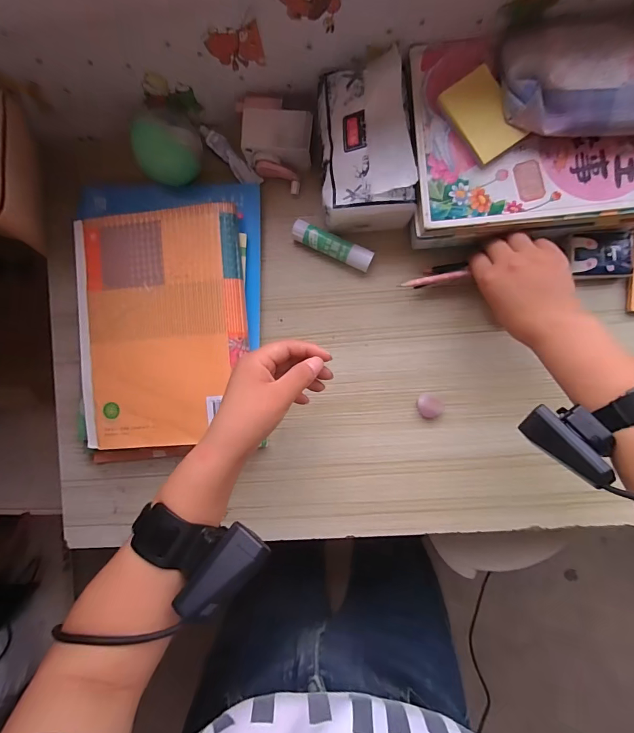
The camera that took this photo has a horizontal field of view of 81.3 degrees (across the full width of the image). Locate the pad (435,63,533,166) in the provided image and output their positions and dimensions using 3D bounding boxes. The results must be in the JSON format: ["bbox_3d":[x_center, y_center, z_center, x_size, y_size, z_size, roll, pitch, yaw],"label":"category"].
[{"bbox_3d":[0.154,-0.232,0.344,0.048,0.012,0.075,-34,88,3],"label":"pad"}]

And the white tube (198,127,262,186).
[{"bbox_3d":[-0.104,-0.249,0.438,0.020,0.017,0.099,-42,88,3],"label":"white tube"}]

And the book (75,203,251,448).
[{"bbox_3d":[-0.175,-0.040,0.414,0.190,0.012,0.253,-4,90,6],"label":"book"}]

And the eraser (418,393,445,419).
[{"bbox_3d":[0.130,0.046,0.425,0.028,0.013,0.026,0,90,4],"label":"eraser"}]

